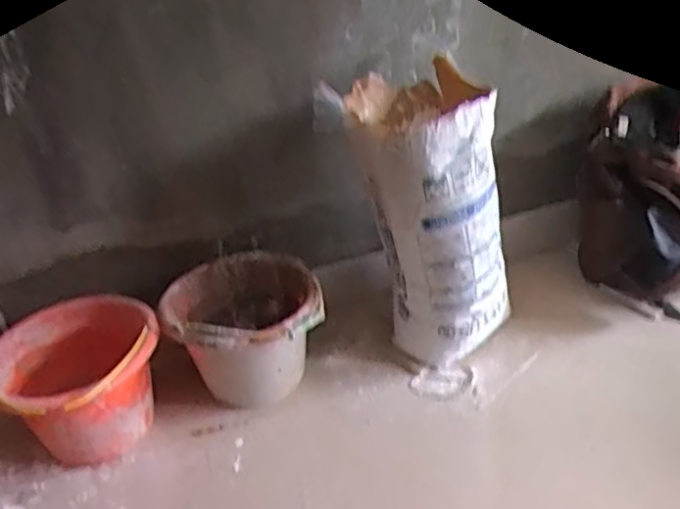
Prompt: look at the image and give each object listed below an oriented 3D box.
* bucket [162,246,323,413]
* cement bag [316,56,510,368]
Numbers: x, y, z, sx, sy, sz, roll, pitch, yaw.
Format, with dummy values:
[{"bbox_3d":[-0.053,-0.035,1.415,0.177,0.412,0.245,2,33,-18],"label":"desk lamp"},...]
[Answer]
[{"bbox_3d":[-0.183,0.153,1.300,0.281,0.199,0.303,-15,30,-15],"label":"bucket"},{"bbox_3d":[0.167,-0.052,1.228,0.241,0.501,0.272,13,34,30],"label":"cement bag"}]

